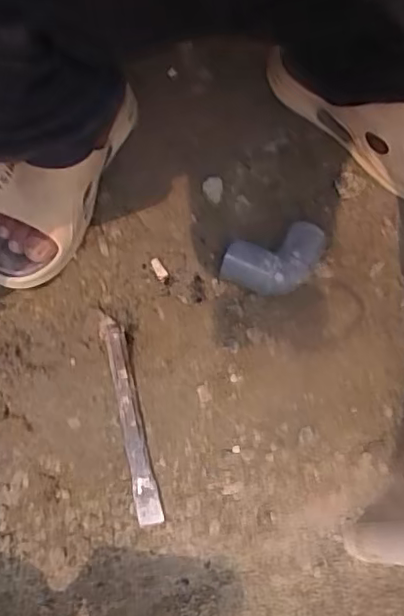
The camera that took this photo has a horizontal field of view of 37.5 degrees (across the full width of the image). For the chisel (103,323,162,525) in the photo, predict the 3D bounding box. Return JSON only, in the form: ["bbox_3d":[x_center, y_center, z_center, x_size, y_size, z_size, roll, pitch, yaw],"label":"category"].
[{"bbox_3d":[-0.061,0.099,0.511,0.019,0.017,0.167,-12,83,-5],"label":"chisel"}]

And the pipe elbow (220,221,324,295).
[{"bbox_3d":[0.069,-0.040,0.559,0.104,0.044,0.060,-17,70,-7],"label":"pipe elbow"}]

